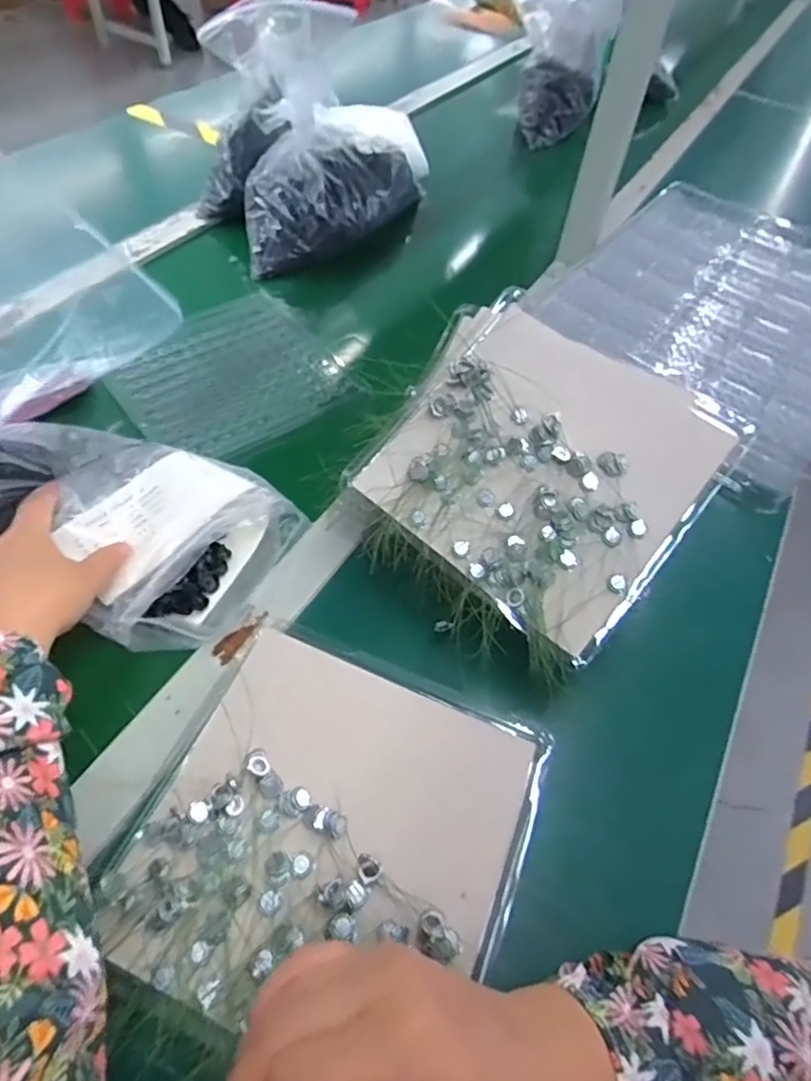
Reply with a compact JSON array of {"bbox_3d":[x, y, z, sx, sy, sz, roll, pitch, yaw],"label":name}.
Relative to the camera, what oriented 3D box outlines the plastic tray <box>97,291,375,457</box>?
[{"bbox_3d":[-0.176,-0.167,0.603,0.206,0.016,0.209,-31,62,-23],"label":"plastic tray"}]

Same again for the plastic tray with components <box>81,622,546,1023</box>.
[{"bbox_3d":[-0.039,0.161,0.338,0.199,0.016,0.192,20,56,10],"label":"plastic tray with components"}]

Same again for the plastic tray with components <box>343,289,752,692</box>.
[{"bbox_3d":[0.085,-0.049,0.416,0.207,0.030,0.223,38,79,14],"label":"plastic tray with components"}]

